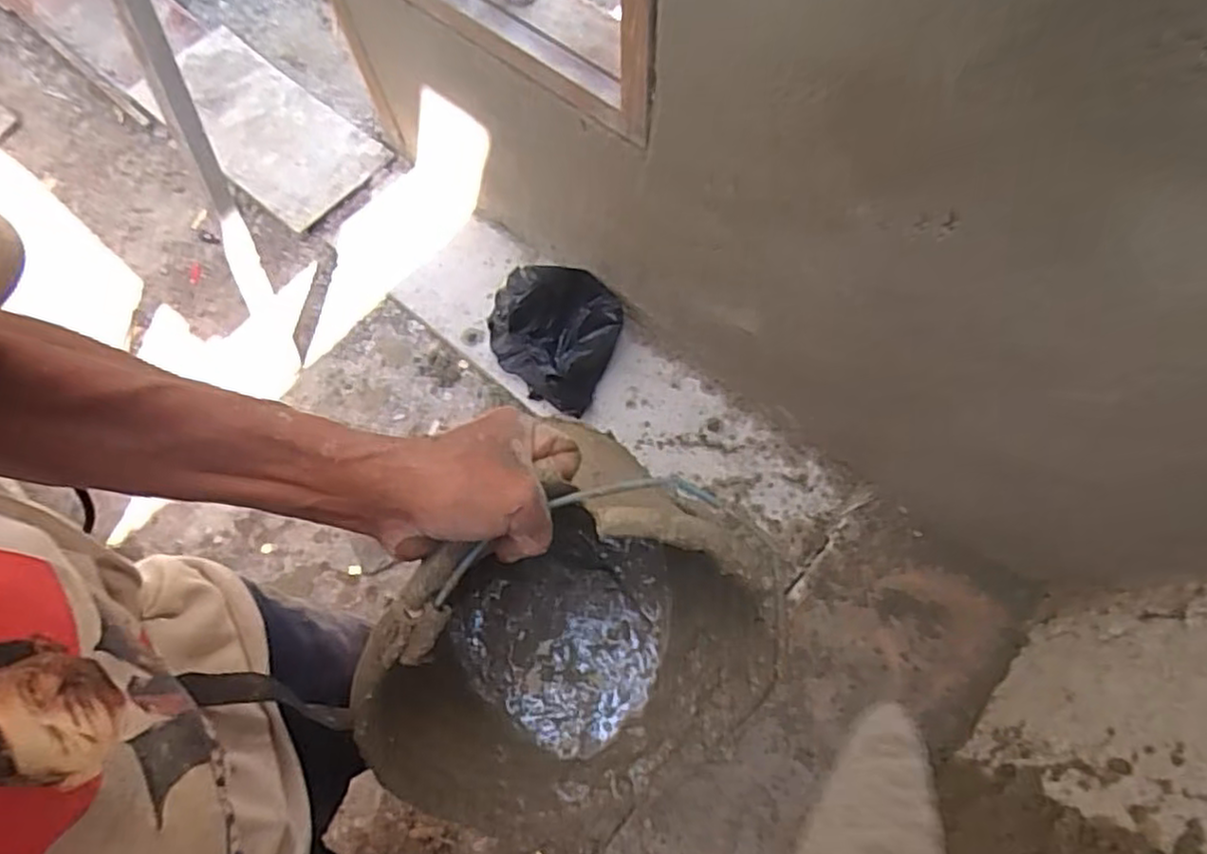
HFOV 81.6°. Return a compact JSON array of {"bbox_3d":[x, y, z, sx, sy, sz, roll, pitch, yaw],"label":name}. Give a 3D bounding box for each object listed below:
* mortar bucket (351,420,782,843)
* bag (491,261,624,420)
[{"bbox_3d":[-0.035,0.132,0.558,0.286,0.301,0.225,-15,36,-6],"label":"mortar bucket"},{"bbox_3d":[-0.088,-0.202,1.421,0.248,0.204,0.255,40,78,13],"label":"bag"}]

